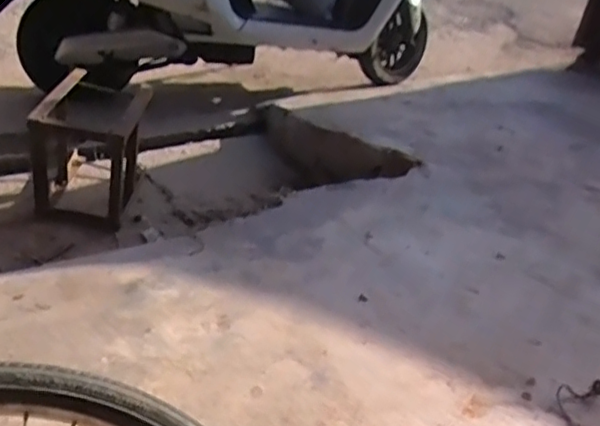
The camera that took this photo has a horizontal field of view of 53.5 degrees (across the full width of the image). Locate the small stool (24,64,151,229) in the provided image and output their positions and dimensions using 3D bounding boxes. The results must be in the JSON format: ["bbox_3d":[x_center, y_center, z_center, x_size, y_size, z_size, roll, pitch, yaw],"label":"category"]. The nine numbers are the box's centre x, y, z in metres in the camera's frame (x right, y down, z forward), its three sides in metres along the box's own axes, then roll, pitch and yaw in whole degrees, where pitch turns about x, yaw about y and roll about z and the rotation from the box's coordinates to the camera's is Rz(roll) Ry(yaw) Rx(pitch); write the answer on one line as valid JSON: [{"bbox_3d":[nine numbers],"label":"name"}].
[{"bbox_3d":[-0.528,-0.162,1.524,0.243,0.289,0.322,7,32,-1],"label":"small stool"}]

